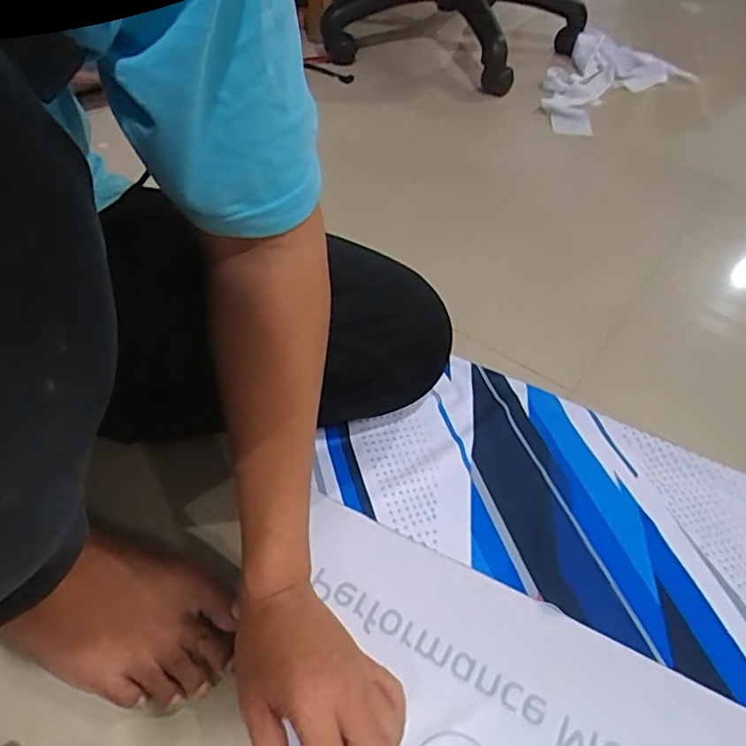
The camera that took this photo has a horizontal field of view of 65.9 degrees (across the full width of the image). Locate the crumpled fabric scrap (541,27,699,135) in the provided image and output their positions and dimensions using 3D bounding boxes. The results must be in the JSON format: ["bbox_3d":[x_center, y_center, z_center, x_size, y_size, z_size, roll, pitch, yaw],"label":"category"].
[{"bbox_3d":[0.421,-0.563,1.094,0.311,0.067,0.222,-27,54,-25],"label":"crumpled fabric scrap"}]

